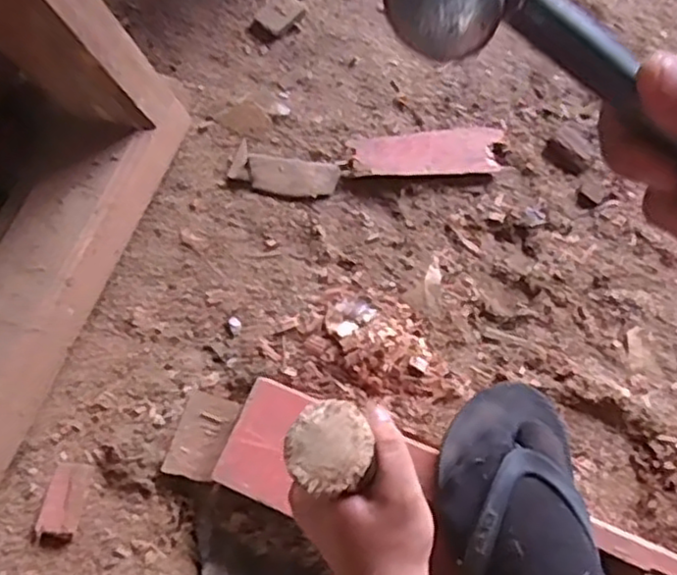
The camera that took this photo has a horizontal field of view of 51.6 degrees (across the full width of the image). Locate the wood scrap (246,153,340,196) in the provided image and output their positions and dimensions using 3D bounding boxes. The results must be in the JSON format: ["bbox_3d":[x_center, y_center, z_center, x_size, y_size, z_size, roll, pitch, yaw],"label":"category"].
[{"bbox_3d":[-0.048,-0.114,0.725,0.093,0.009,0.043,11,74,4],"label":"wood scrap"}]

